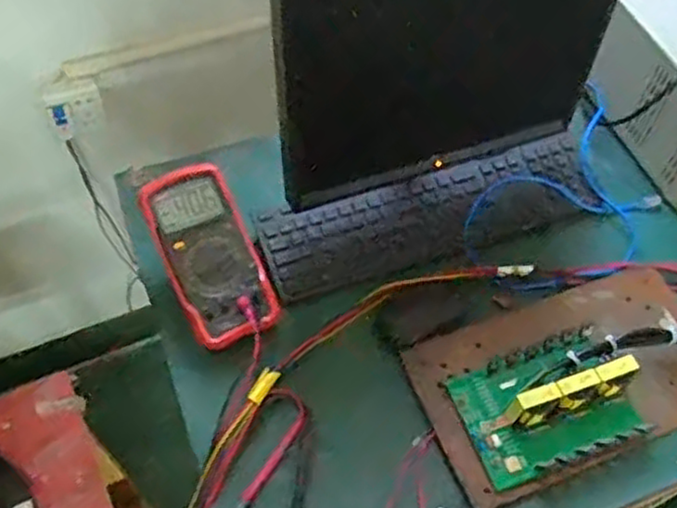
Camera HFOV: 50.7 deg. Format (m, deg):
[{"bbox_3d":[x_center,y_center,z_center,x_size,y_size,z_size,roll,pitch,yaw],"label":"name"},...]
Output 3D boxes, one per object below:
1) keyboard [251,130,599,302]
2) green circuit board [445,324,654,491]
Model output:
[{"bbox_3d":[0.118,-0.047,0.881,0.421,0.026,0.113,-16,95,-9],"label":"keyboard"},{"bbox_3d":[0.230,0.143,0.737,0.204,0.052,0.128,-16,58,-11],"label":"green circuit board"}]

